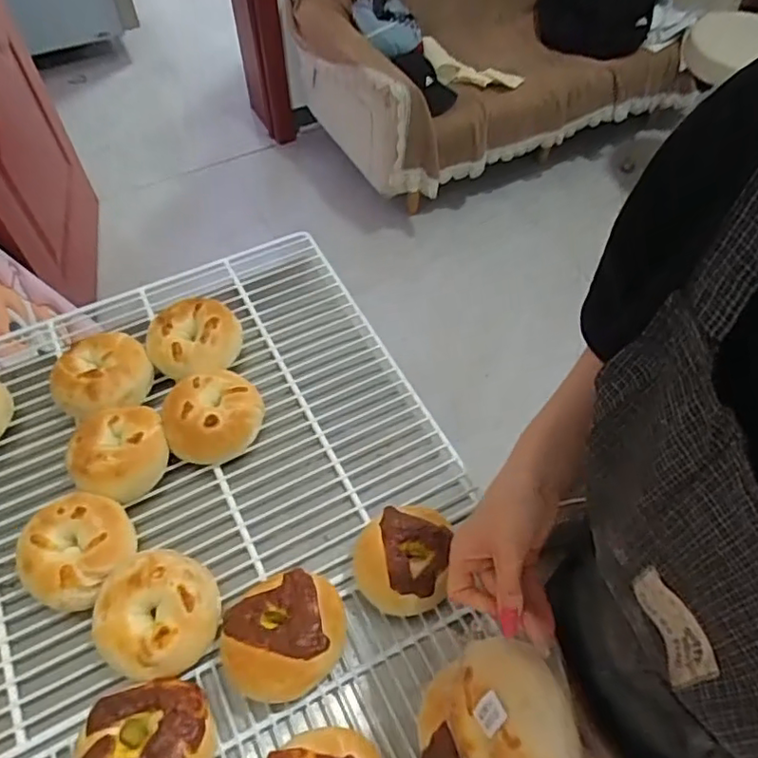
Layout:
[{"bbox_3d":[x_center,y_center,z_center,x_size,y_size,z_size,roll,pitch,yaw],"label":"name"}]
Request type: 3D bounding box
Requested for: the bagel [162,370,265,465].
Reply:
[{"bbox_3d":[-0.190,0.042,0.695,0.108,0.057,0.099,0,56,-1],"label":"bagel"}]

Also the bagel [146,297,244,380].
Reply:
[{"bbox_3d":[-0.227,-0.048,0.751,0.114,0.057,0.107,-25,60,-16],"label":"bagel"}]

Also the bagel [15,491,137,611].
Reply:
[{"bbox_3d":[-0.301,0.171,0.605,0.104,0.055,0.108,0,56,-1],"label":"bagel"}]

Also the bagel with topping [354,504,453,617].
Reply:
[{"bbox_3d":[0.027,0.181,0.601,0.099,0.058,0.102,5,56,3],"label":"bagel with topping"}]

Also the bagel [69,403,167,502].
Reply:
[{"bbox_3d":[-0.286,0.079,0.666,0.097,0.054,0.097,0,56,-1],"label":"bagel"}]

